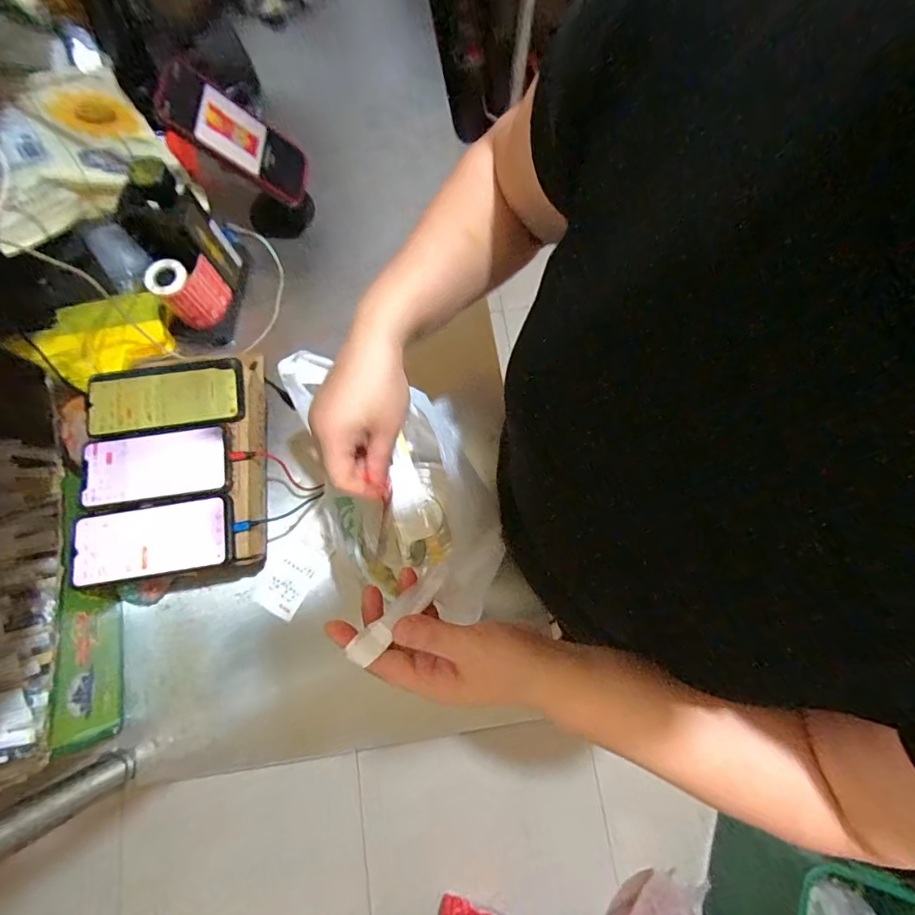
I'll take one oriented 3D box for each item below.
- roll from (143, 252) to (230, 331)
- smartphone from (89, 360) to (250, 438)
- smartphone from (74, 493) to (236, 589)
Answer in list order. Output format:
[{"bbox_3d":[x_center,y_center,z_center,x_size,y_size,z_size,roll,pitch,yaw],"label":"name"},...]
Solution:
[{"bbox_3d":[-0.334,-0.212,0.618,0.073,0.095,0.043,-42,78,-10],"label":"roll"},{"bbox_3d":[-0.325,-0.067,0.541,0.161,0.010,0.075,-8,81,-6],"label":"smartphone"},{"bbox_3d":[-0.317,0.086,0.502,0.158,0.012,0.075,-12,75,-2],"label":"smartphone"}]

